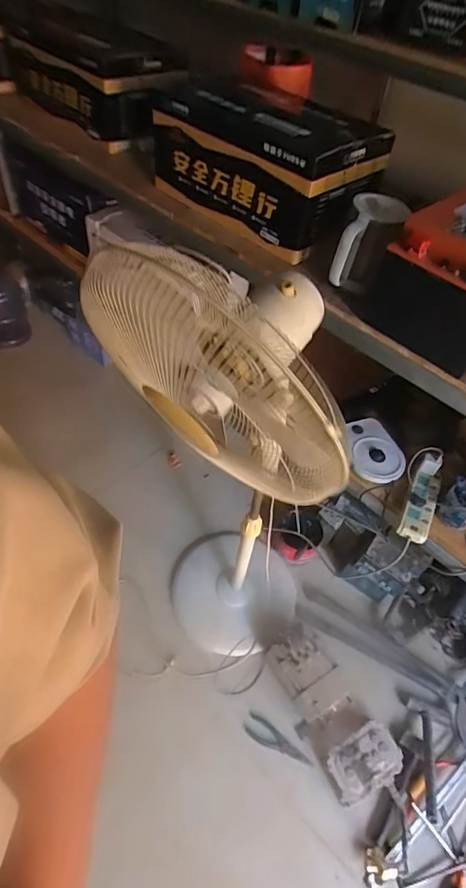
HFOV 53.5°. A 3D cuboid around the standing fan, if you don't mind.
[{"bbox_3d":[0.012,0.125,0.977,0.358,1.194,0.357,35,54,19],"label":"standing fan"}]

